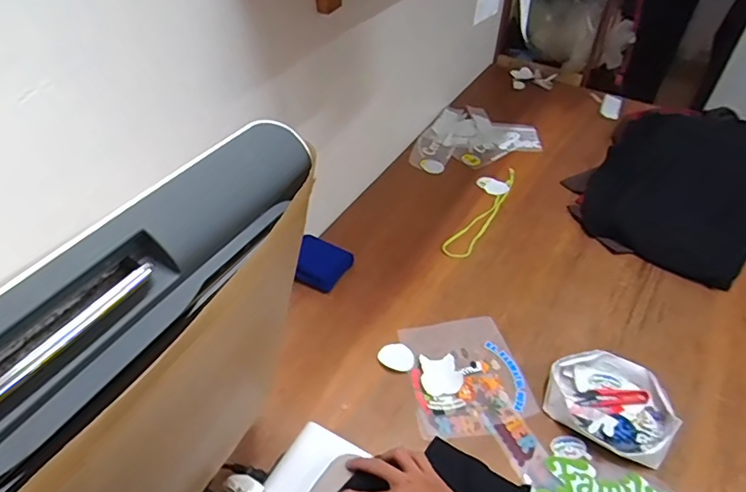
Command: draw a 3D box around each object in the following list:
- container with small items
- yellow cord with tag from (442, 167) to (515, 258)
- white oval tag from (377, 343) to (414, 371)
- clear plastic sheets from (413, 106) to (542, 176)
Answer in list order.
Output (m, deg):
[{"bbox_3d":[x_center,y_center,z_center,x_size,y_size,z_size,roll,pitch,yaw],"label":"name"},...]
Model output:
[{"bbox_3d":[0.388,0.251,0.832,0.189,0.042,0.147,29,50,24],"label":"container with small items"},{"bbox_3d":[0.251,-0.091,1.202,0.080,0.018,0.357,23,47,18],"label":"yellow cord with tag"},{"bbox_3d":[0.043,0.194,0.891,0.061,0.012,0.052,28,49,23],"label":"white oval tag"},{"bbox_3d":[0.258,-0.298,1.407,0.375,0.050,0.221,-19,49,-22],"label":"clear plastic sheets"}]

